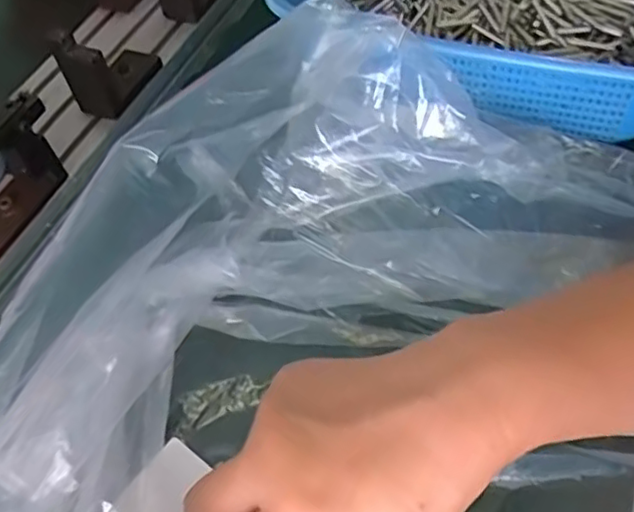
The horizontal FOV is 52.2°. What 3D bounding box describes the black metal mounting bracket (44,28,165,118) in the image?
[{"bbox_3d":[-0.137,-0.131,0.428,0.031,0.063,0.060,18,58,16],"label":"black metal mounting bracket"}]

